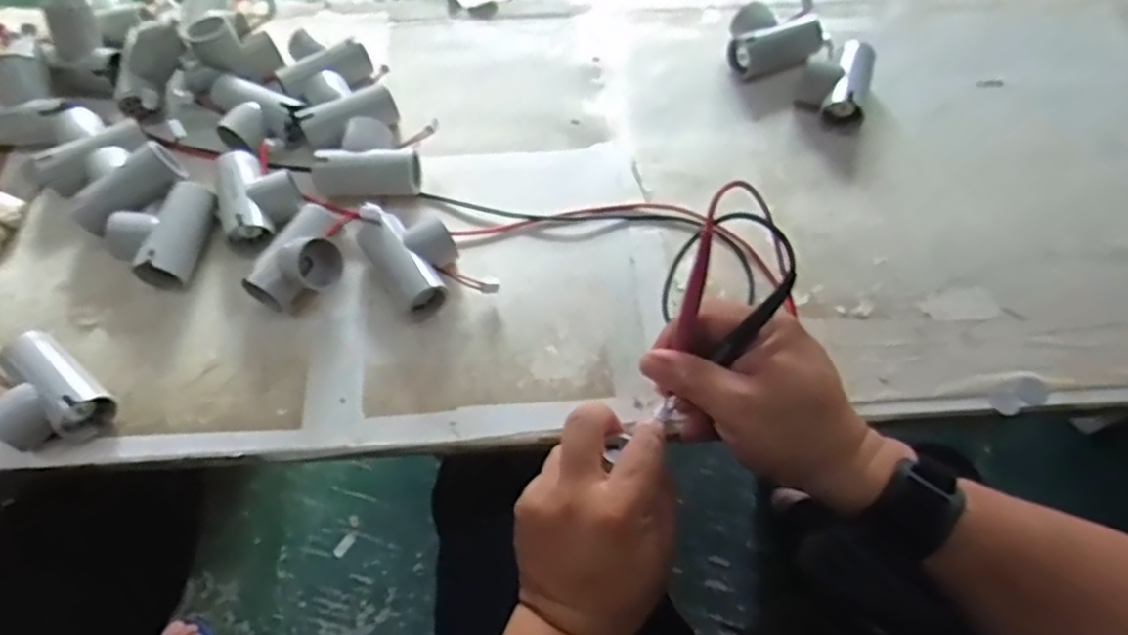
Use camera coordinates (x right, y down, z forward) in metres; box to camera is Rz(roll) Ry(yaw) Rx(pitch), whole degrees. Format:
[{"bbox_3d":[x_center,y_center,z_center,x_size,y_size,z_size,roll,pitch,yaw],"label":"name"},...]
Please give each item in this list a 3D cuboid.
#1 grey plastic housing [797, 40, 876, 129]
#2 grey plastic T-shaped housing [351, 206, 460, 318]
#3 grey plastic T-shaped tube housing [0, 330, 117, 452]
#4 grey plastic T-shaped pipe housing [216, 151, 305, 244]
[{"bbox_3d":[0.223,-0.193,0.561,0.056,0.034,0.073,19,62,10],"label":"grey plastic housing"},{"bbox_3d":[-0.106,-0.043,0.474,0.054,0.037,0.083,-34,66,-19],"label":"grey plastic T-shaped housing"},{"bbox_3d":[-0.329,0.049,0.430,0.076,0.034,0.056,35,65,18],"label":"grey plastic T-shaped tube housing"},{"bbox_3d":[-0.223,-0.095,0.499,0.053,0.024,0.075,-18,62,-11],"label":"grey plastic T-shaped pipe housing"}]

